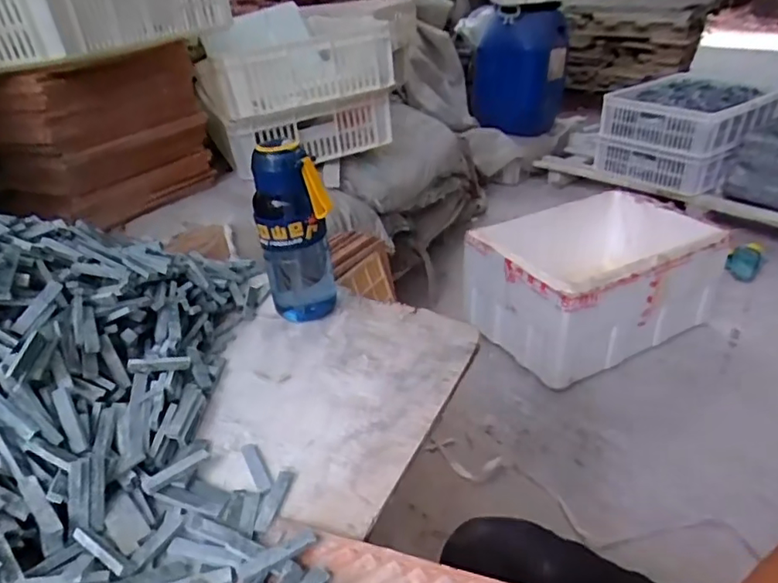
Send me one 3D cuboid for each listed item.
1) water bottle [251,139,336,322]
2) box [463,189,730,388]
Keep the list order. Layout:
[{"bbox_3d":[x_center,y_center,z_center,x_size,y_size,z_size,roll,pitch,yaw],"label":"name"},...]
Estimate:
[{"bbox_3d":[-0.111,-0.065,0.678,0.082,0.220,0.062,-8,31,-8],"label":"water bottle"},{"bbox_3d":[0.487,-0.035,1.345,0.494,0.249,0.358,-14,35,-20],"label":"box"}]

